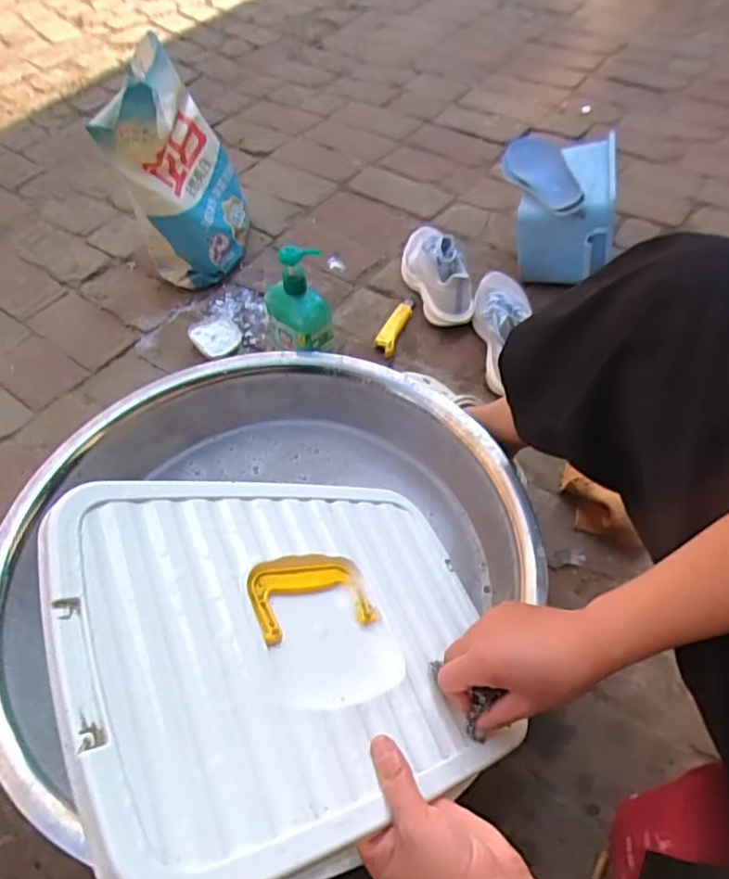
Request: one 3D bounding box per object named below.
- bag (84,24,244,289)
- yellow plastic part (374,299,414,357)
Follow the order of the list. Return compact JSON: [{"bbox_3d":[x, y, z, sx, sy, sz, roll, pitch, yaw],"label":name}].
[{"bbox_3d":[-0.341,-0.512,1.135,0.175,0.342,0.294,-11,52,-2],"label":"bag"},{"bbox_3d":[0.054,-0.202,1.065,0.033,0.034,0.131,14,55,16],"label":"yellow plastic part"}]

